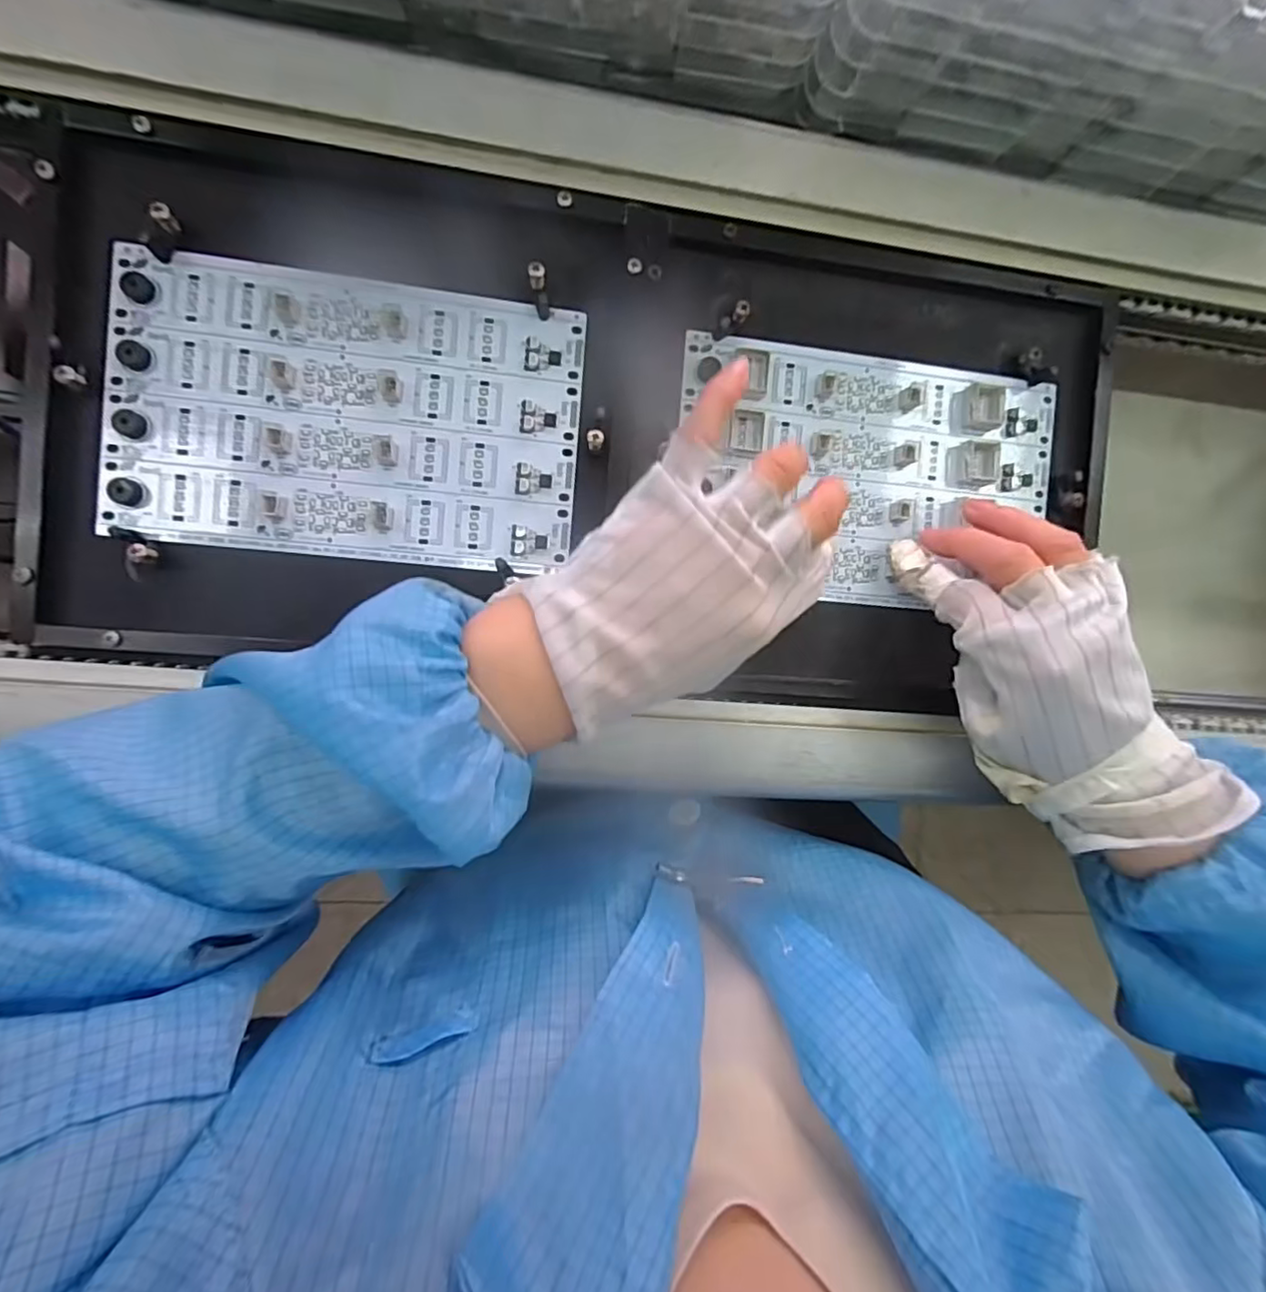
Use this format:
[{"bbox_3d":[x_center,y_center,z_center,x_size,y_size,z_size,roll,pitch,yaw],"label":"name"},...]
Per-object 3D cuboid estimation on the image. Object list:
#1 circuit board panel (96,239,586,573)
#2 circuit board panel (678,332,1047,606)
[{"bbox_3d":[-0.131,-0.106,0.285,0.206,0.008,0.128,5,93,-8],"label":"circuit board panel"},{"bbox_3d":[0.126,-0.088,0.322,0.204,0.009,0.127,4,93,-8],"label":"circuit board panel"}]

